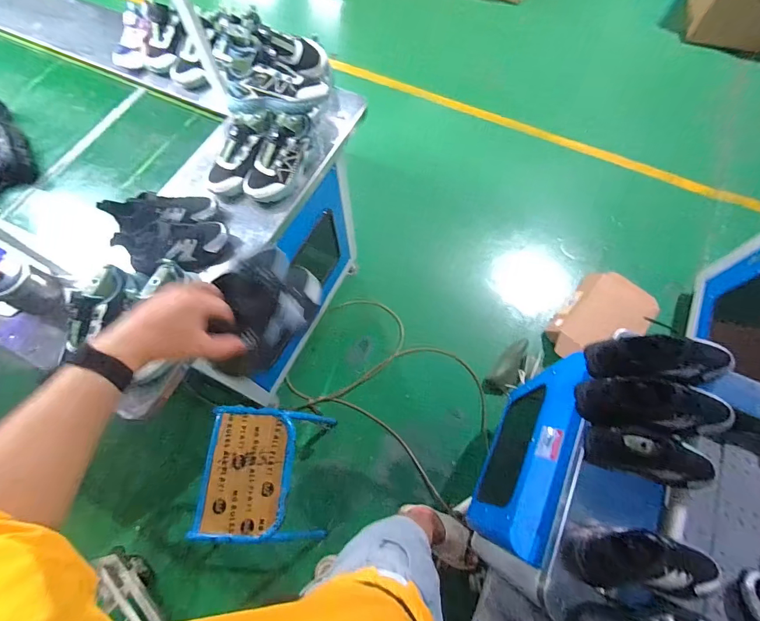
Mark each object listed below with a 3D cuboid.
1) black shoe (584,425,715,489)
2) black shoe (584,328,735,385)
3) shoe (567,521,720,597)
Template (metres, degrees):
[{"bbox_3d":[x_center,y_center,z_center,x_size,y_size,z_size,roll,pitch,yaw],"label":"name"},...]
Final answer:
[{"bbox_3d":[0.515,0.269,0.710,0.226,0.100,0.092,9,66,3],"label":"black shoe"},{"bbox_3d":[0.573,0.099,0.763,0.289,0.083,0.088,-1,66,-1],"label":"black shoe"},{"bbox_3d":[0.442,0.432,0.657,0.227,0.126,0.099,9,66,3],"label":"shoe"}]

